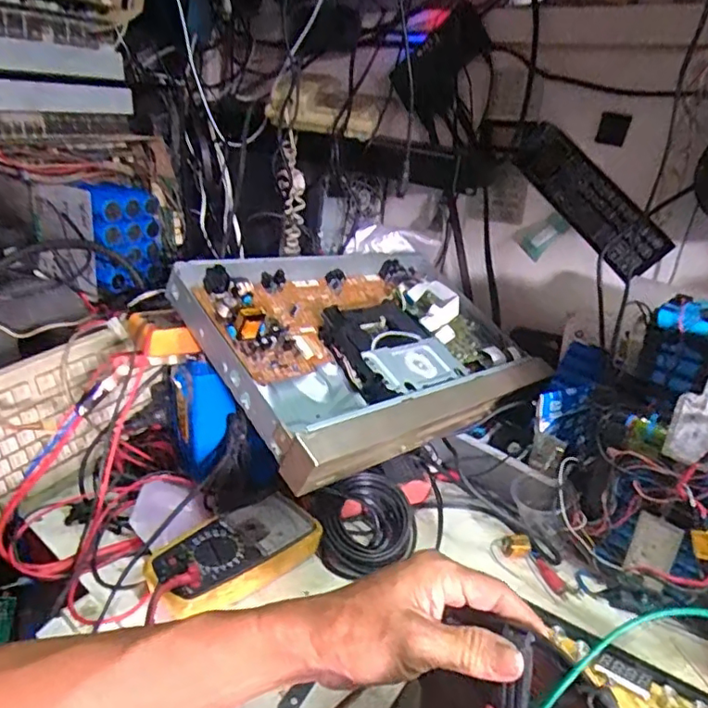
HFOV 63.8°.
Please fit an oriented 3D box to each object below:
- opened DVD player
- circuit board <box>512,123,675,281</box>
[{"bbox_3d":[0.026,-0.017,0.670,0.391,0.052,0.286,-16,53,-40],"label":"opened DVD player"},{"bbox_3d":[0.303,-0.203,0.744,0.238,0.072,0.016,50,36,9],"label":"circuit board"}]

